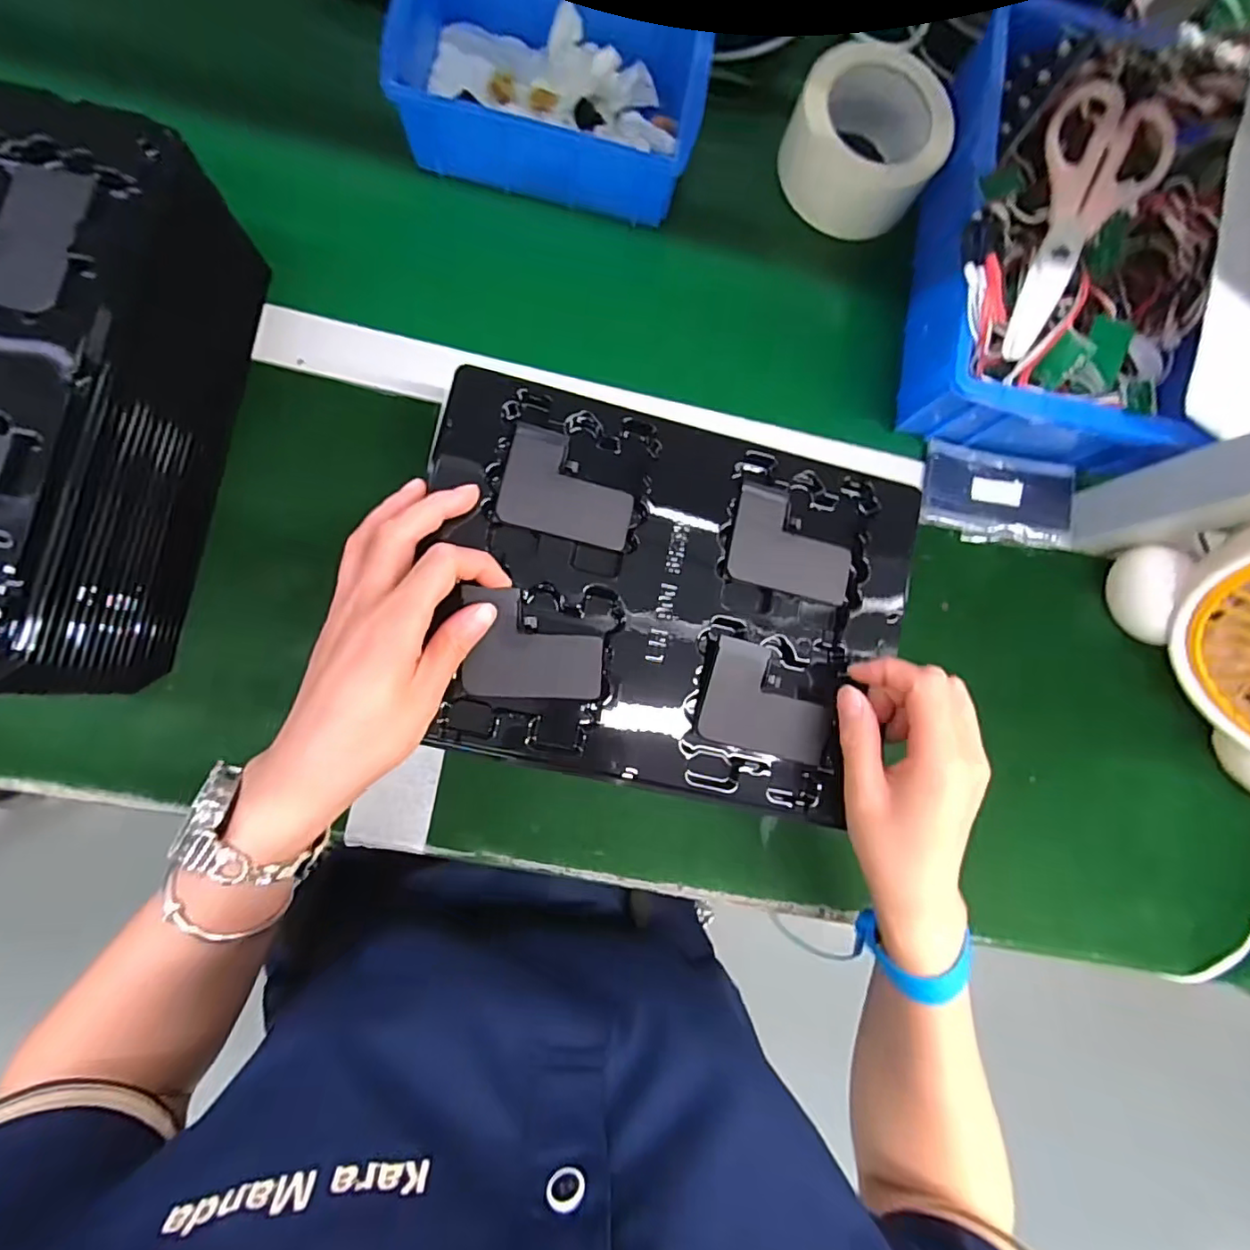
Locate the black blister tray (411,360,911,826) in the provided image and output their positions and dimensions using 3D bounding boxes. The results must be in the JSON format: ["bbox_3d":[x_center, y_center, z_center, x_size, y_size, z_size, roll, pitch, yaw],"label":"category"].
[{"bbox_3d":[0.024,-0.015,0.336,0.276,0.016,0.208,14,85,-5],"label":"black blister tray"}]

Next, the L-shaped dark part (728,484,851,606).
[{"bbox_3d":[0.102,-0.048,0.353,0.074,0.006,0.059,10,85,-5],"label":"L-shaped dark part"}]

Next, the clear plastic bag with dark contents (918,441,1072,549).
[{"bbox_3d":[0.278,-0.098,0.435,0.108,0.015,0.071,7,85,-6],"label":"clear plastic bag with dark contents"}]

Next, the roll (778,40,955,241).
[{"bbox_3d":[0.179,-0.363,0.441,0.112,0.056,0.097,29,83,-3],"label":"roll"}]

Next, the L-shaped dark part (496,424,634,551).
[{"bbox_3d":[-0.032,-0.079,0.339,0.075,0.004,0.058,13,85,-5],"label":"L-shaped dark part"}]

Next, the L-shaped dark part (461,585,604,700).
[{"bbox_3d":[-0.050,0.011,0.320,0.075,0.009,0.057,2,86,-6],"label":"L-shaped dark part"}]

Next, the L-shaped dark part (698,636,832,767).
[{"bbox_3d":[0.085,0.045,0.340,0.077,0.009,0.059,14,84,-5],"label":"L-shaped dark part"}]

